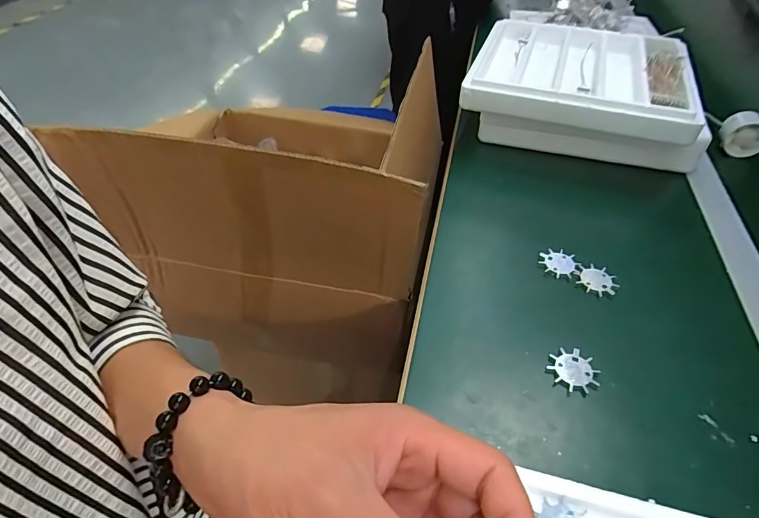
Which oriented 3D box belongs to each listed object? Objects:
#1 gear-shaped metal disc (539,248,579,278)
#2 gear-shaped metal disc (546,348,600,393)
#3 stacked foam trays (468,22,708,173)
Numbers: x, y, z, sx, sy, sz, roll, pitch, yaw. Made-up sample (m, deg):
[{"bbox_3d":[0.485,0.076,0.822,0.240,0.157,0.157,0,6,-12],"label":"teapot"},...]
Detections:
[{"bbox_3d":[0.185,0.004,0.456,0.035,0.004,0.035,1,55,-1],"label":"gear-shaped metal disc"},{"bbox_3d":[0.161,0.092,0.368,0.036,0.004,0.037,-2,54,2],"label":"gear-shaped metal disc"},{"bbox_3d":[0.286,-0.243,0.650,0.294,0.115,0.297,14,48,11],"label":"stacked foam trays"}]

